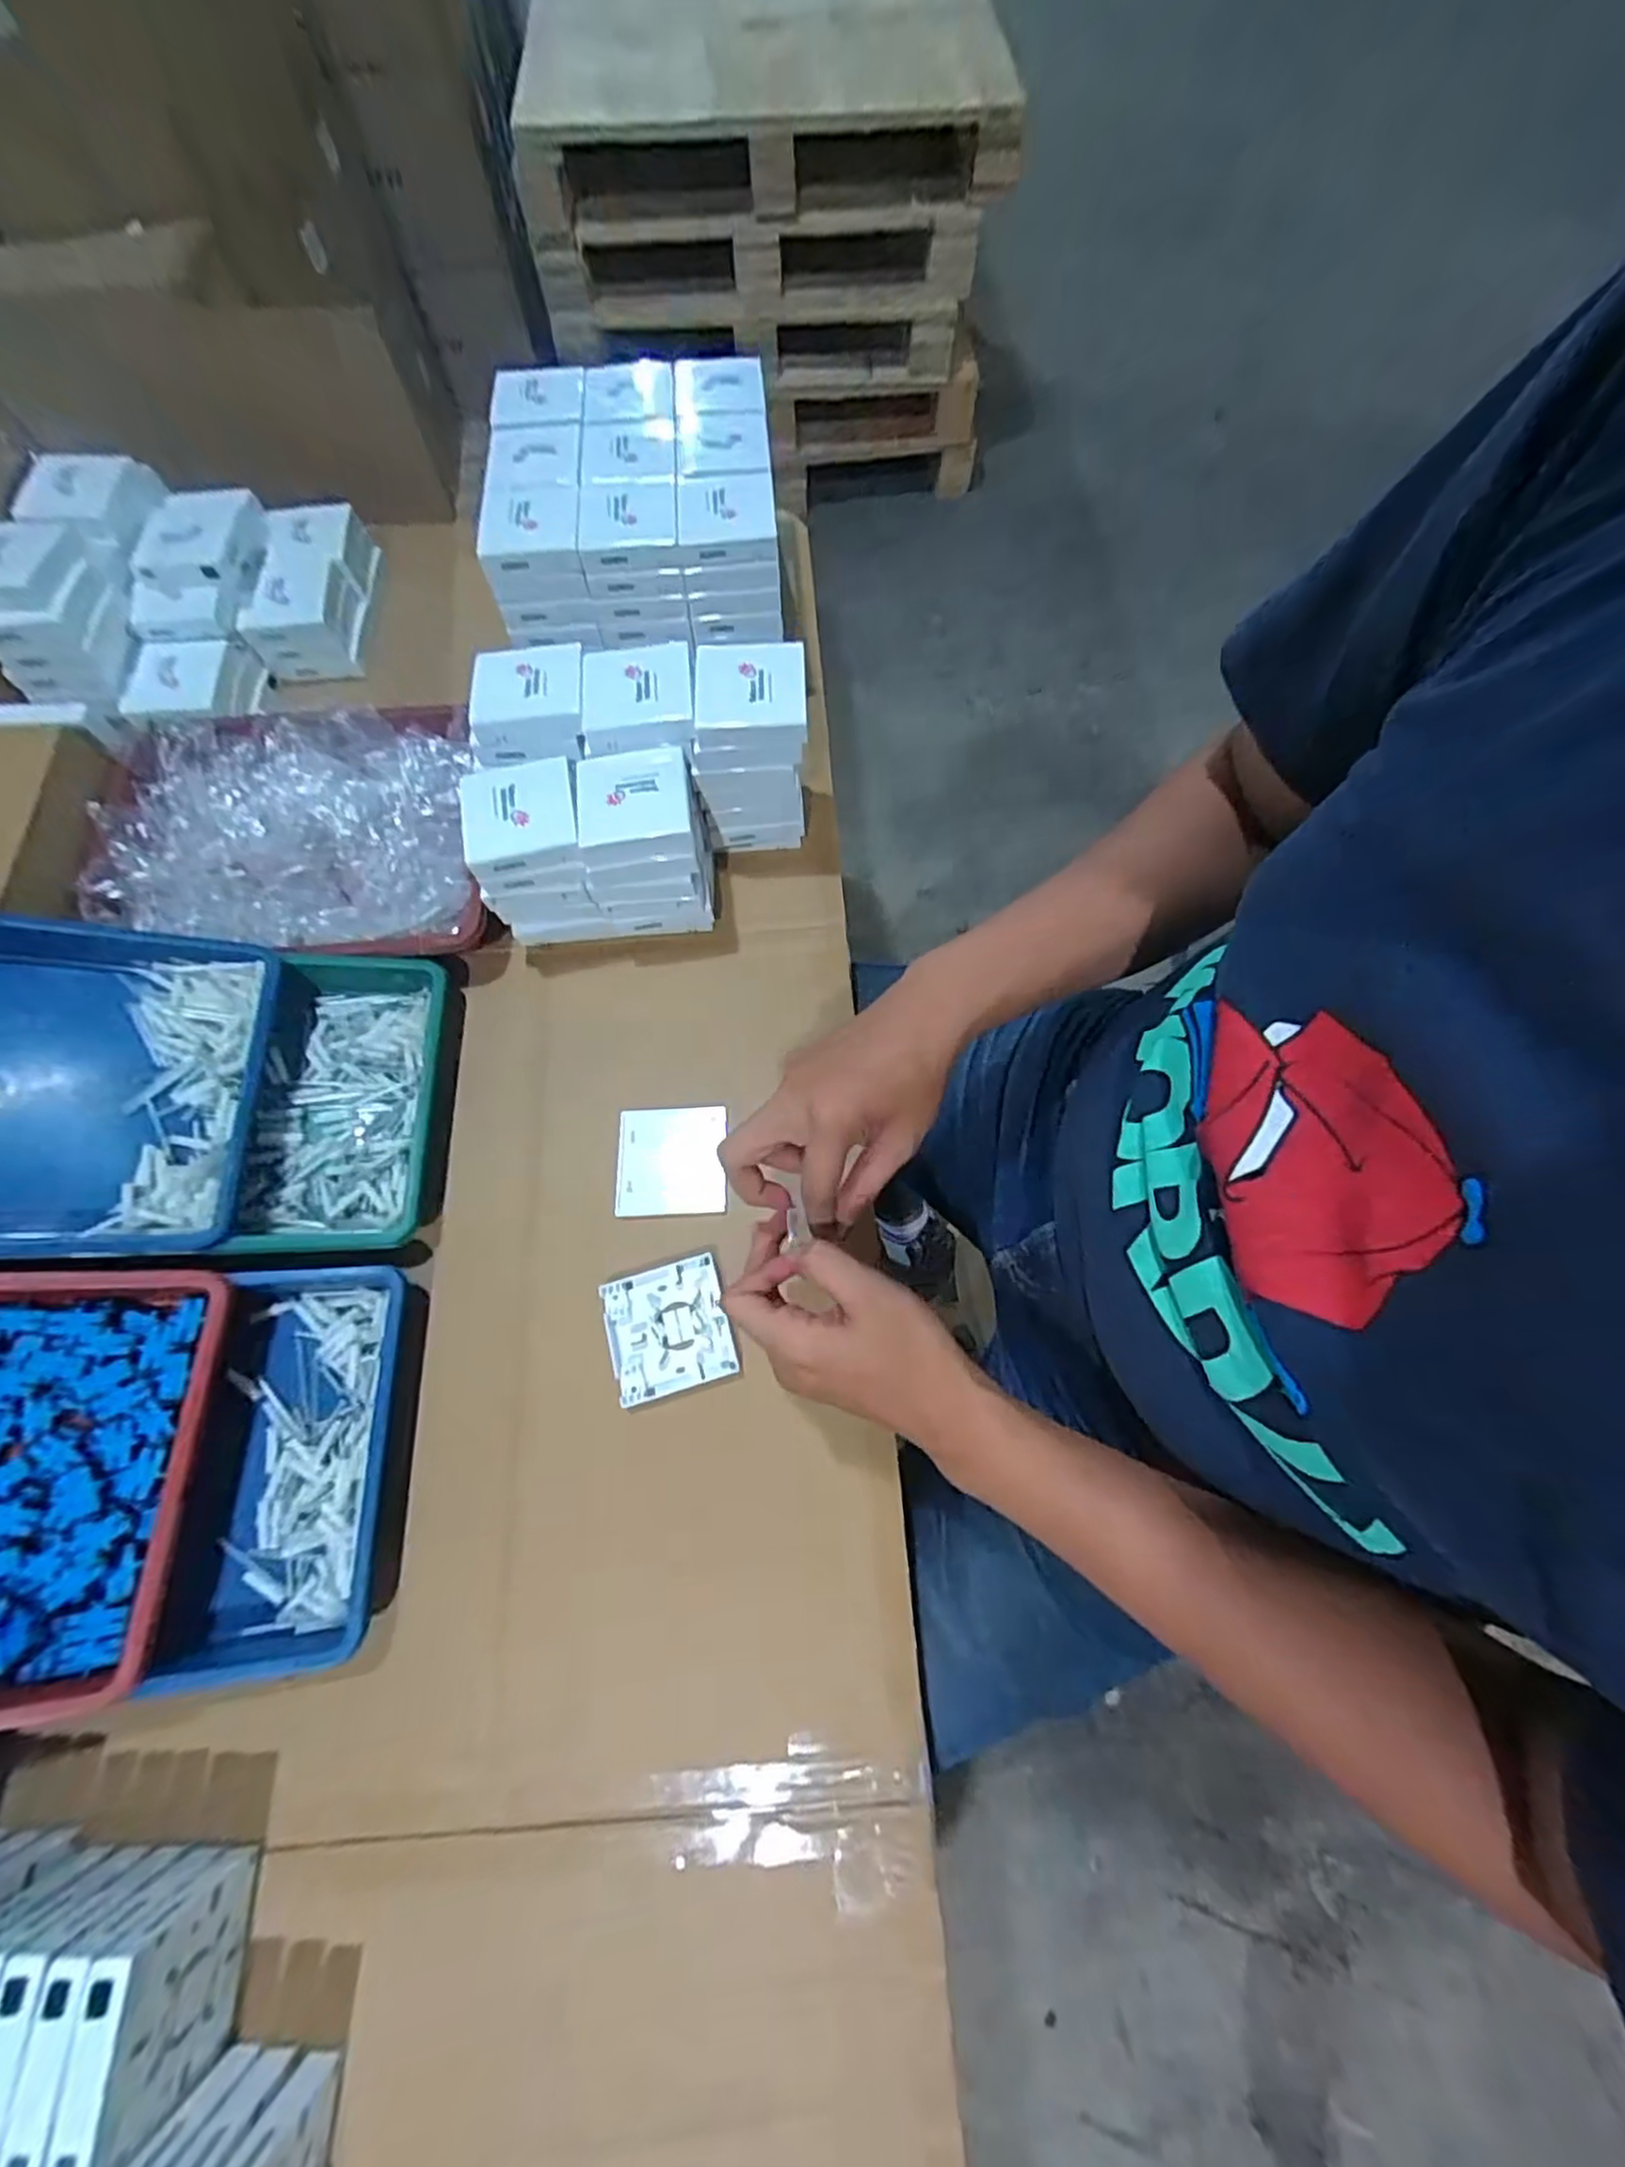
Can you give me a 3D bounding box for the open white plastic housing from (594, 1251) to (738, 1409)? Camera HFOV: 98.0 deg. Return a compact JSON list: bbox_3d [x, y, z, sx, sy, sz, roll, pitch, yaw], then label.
[{"bbox_3d":[-0.106,0.179,0.518,0.086,0.011,0.087,-16,70,-5],"label":"open white plastic housing"}]

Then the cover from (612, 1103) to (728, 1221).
[{"bbox_3d":[-0.113,0.062,0.567,0.085,0.009,0.086,-3,69,0],"label":"cover"}]

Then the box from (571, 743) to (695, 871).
[{"bbox_3d":[-0.138,-0.213,0.545,0.085,0.023,0.089,-8,69,-2],"label":"box"}]

